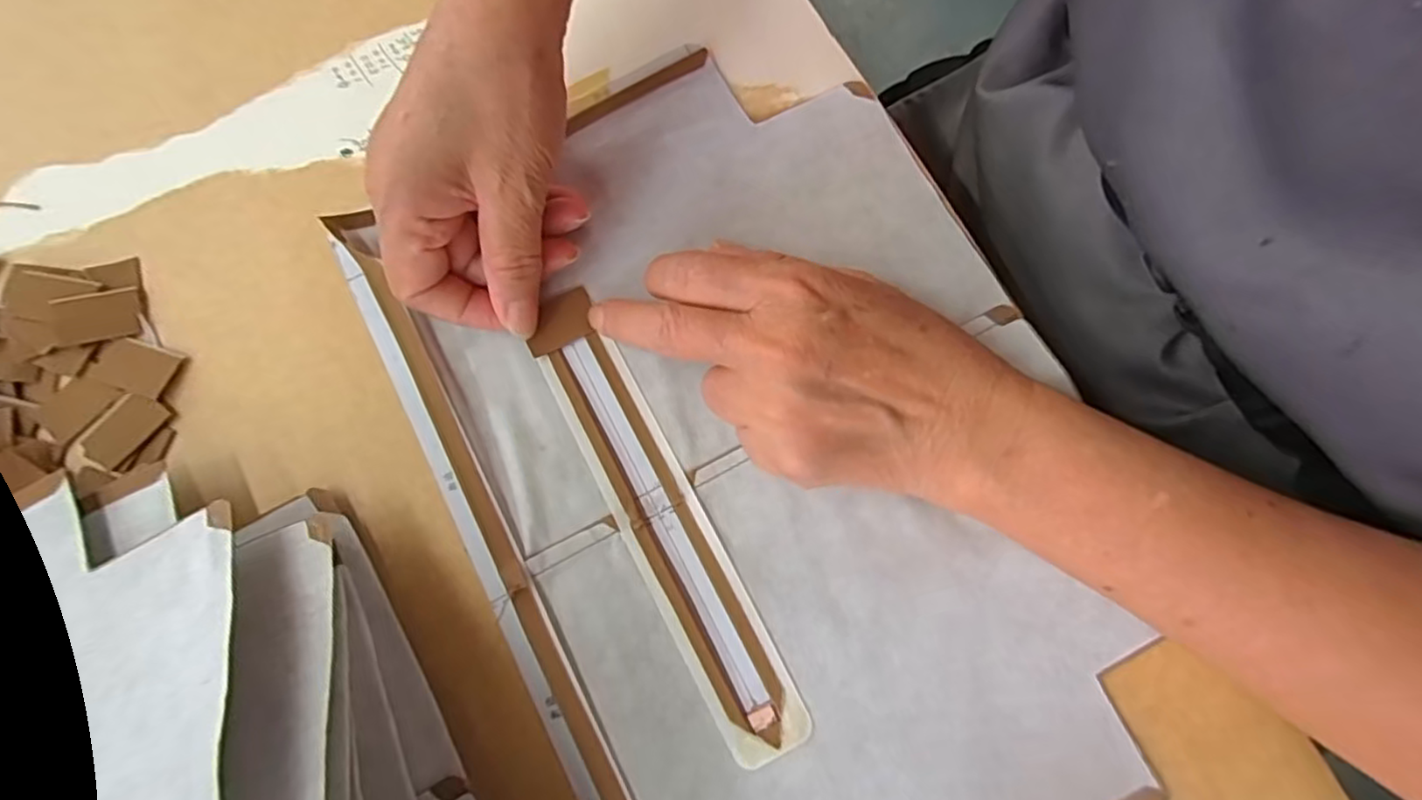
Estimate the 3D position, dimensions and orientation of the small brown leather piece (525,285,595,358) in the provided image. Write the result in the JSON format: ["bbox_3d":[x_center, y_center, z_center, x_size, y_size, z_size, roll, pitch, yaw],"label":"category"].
[{"bbox_3d":[-0.066,-0.034,0.282,0.031,0.004,0.022,-25,79,-4],"label":"small brown leather piece"}]

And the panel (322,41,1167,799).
[{"bbox_3d":[0.025,0.028,0.268,0.241,0.009,0.355,-27,79,-5],"label":"panel"}]

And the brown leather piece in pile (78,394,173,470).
[{"bbox_3d":[-0.246,0.012,0.274,0.021,0.004,0.033,40,81,8],"label":"brown leather piece in pile"}]

